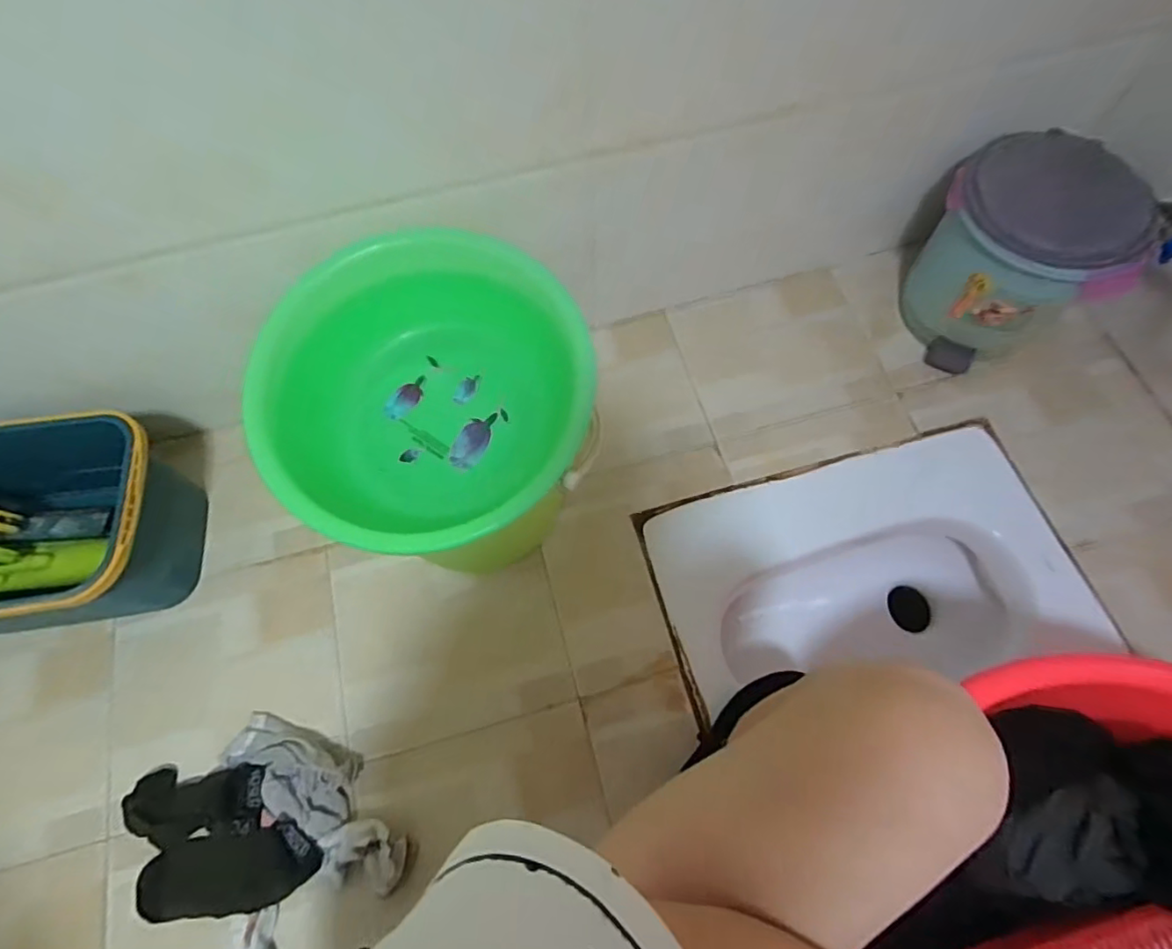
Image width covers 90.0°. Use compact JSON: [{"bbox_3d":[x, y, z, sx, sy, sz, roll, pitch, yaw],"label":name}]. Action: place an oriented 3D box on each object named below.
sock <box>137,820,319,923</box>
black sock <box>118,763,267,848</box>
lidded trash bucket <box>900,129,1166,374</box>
[{"bbox_3d":[-0.416,0.465,0.683,0.217,0.024,0.082,-11,72,-1],"label":"sock"},{"bbox_3d":[-0.469,0.399,0.709,0.165,0.039,0.083,-3,69,-1],"label":"black sock"},{"bbox_3d":[0.629,-0.320,0.838,0.219,0.301,0.207,0,69,0],"label":"lidded trash bucket"}]

